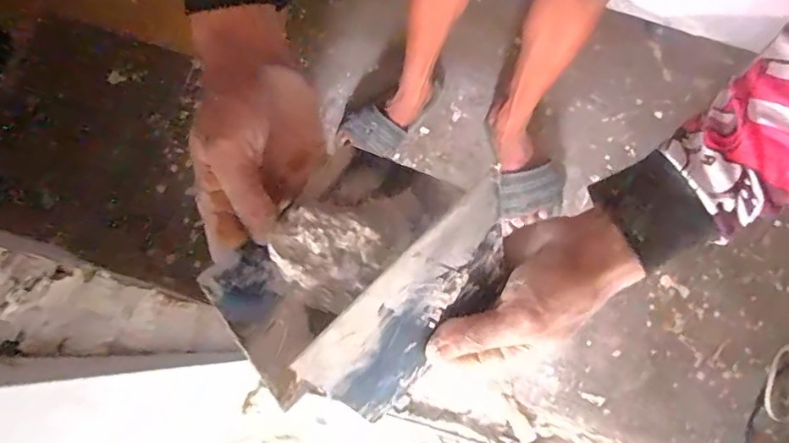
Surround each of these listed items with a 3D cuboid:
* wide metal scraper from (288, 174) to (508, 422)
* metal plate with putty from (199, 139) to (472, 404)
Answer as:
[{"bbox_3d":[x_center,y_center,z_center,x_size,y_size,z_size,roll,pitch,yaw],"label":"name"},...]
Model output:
[{"bbox_3d":[0.016,0.049,0.281,0.135,0.095,0.004,-43,48,-19],"label":"wide metal scraper"},{"bbox_3d":[-0.041,0.012,0.278,0.090,0.025,0.139,28,67,30],"label":"metal plate with putty"}]

